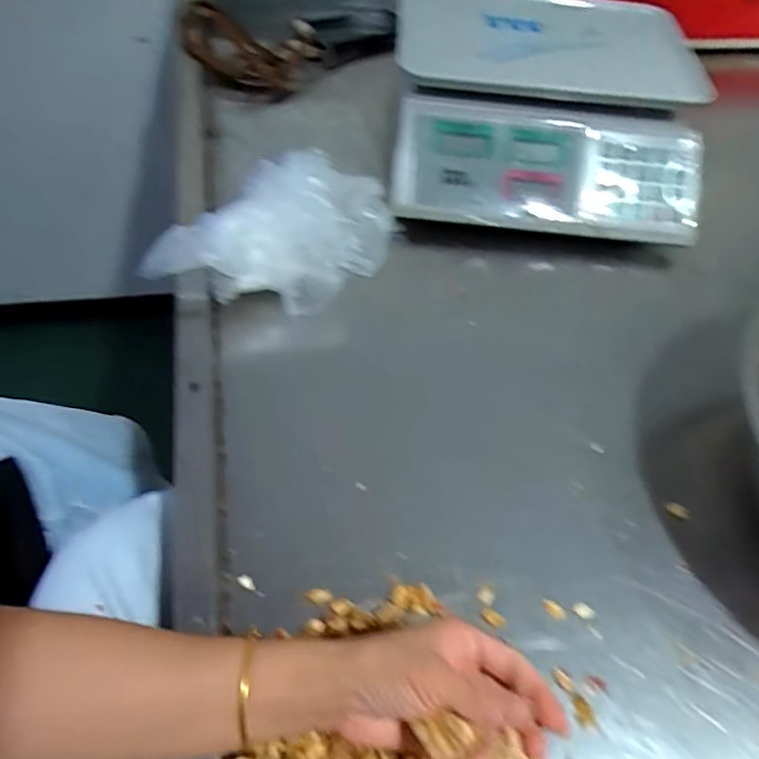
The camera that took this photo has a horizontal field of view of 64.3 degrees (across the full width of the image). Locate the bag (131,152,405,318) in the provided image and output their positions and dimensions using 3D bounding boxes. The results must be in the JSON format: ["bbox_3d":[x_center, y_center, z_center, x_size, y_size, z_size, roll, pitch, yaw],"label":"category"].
[{"bbox_3d":[-0.077,-0.109,0.477,0.207,0.096,0.069,-19,57,-18],"label":"bag"}]

